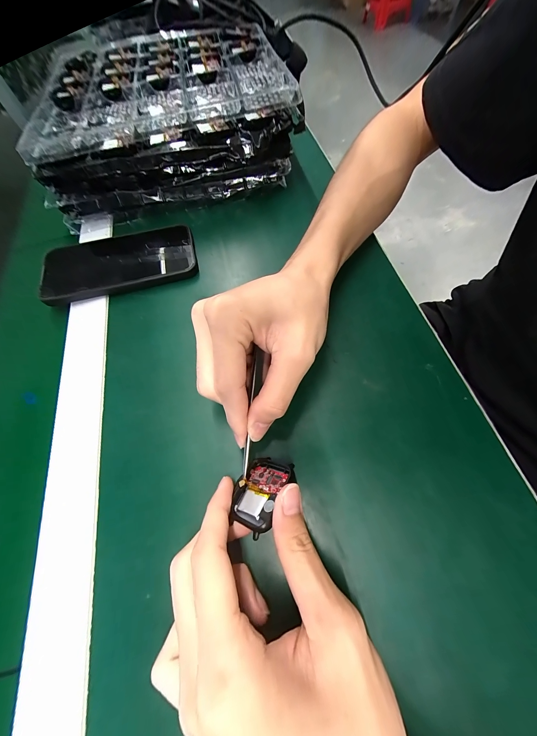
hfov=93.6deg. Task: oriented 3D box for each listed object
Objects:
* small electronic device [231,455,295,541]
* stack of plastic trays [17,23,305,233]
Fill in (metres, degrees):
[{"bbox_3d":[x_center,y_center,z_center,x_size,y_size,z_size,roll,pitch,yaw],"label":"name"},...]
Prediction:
[{"bbox_3d":[-0.004,0.081,0.167,0.038,0.007,0.046,3,42,44],"label":"small electronic device"},{"bbox_3d":[-0.129,-0.325,0.331,0.295,0.090,0.257,-9,65,1],"label":"stack of plastic trays"}]

